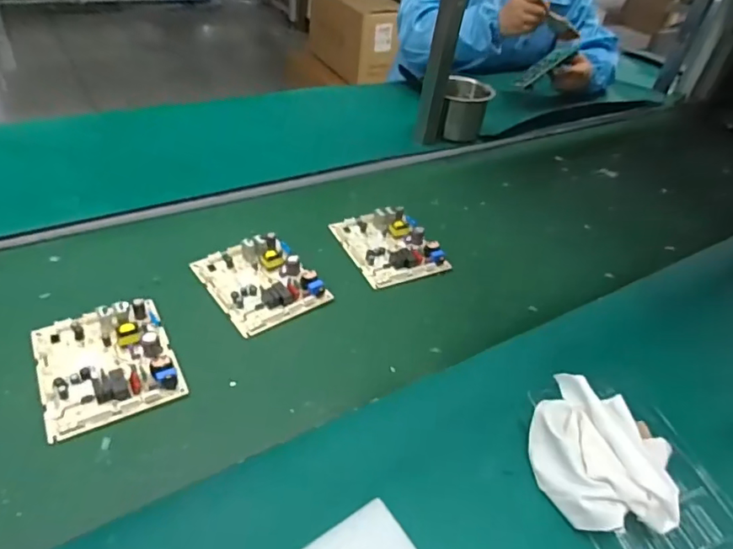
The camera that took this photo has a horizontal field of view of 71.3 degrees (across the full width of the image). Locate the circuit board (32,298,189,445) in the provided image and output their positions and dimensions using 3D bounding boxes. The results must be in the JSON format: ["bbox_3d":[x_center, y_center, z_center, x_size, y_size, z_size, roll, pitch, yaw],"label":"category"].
[{"bbox_3d":[-0.256,0.081,0.503,0.117,0.024,0.135,-16,43,-27],"label":"circuit board"}]

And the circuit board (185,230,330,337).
[{"bbox_3d":[-0.129,0.003,0.620,0.113,0.026,0.140,-21,46,-32],"label":"circuit board"}]

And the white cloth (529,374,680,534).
[{"bbox_3d":[0.208,0.159,0.449,0.117,0.032,0.124,12,53,8],"label":"white cloth"}]

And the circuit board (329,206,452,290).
[{"bbox_3d":[0.030,-0.046,0.706,0.113,0.031,0.142,-13,42,-24],"label":"circuit board"}]

